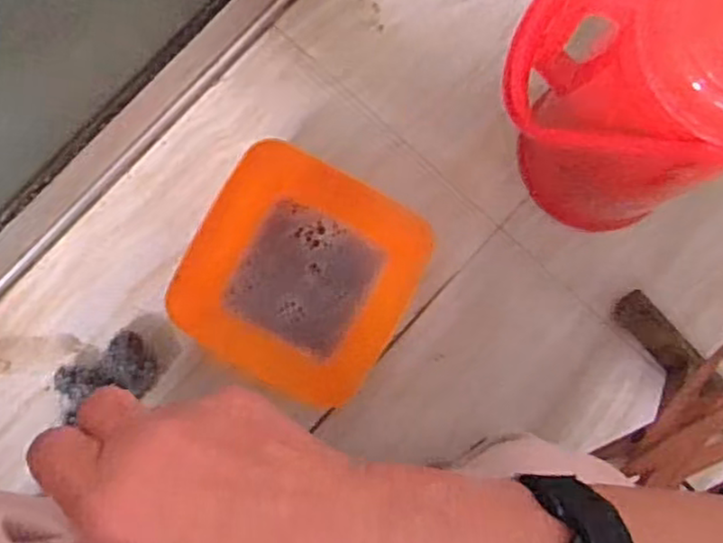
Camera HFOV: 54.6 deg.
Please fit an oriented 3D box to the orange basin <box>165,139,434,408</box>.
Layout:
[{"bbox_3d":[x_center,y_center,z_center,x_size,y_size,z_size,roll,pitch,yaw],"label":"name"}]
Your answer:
[{"bbox_3d":[-0.057,0.008,0.672,0.203,0.099,0.204,29,85,2],"label":"orange basin"}]

